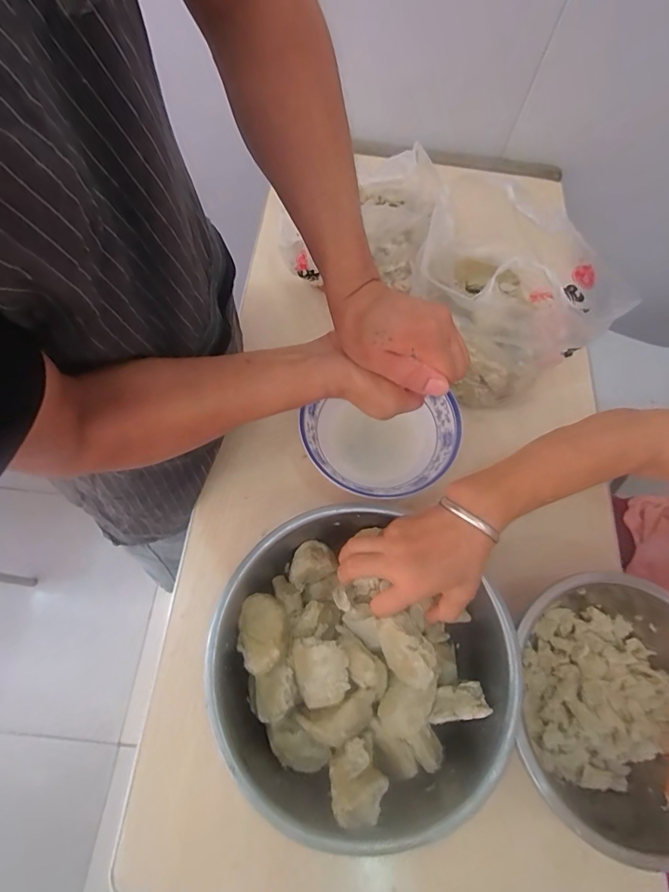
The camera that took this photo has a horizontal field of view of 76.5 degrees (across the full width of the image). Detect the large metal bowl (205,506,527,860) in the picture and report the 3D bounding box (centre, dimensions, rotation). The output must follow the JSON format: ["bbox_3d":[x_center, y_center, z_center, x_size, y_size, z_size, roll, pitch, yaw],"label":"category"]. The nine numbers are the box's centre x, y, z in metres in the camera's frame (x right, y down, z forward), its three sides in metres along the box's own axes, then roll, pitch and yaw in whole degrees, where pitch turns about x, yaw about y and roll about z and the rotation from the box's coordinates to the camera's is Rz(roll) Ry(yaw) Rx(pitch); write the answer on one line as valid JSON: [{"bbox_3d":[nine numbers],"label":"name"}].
[{"bbox_3d":[0.024,0.210,0.418,0.277,0.084,0.258,1,67,-2],"label":"large metal bowl"}]

